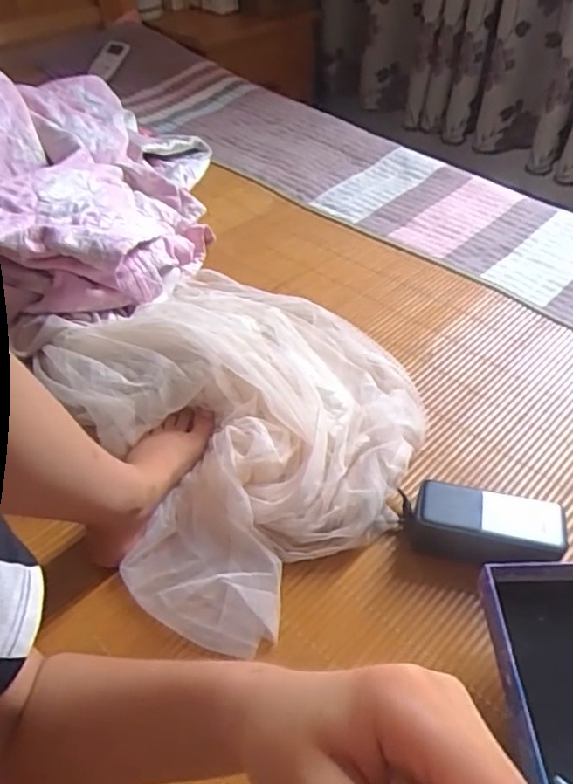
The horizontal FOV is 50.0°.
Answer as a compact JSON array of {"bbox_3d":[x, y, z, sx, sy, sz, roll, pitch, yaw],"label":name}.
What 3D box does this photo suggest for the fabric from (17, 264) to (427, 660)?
[{"bbox_3d":[-0.064,-0.003,0.675,0.373,0.080,0.450,-32,51,-29],"label":"fabric"}]

